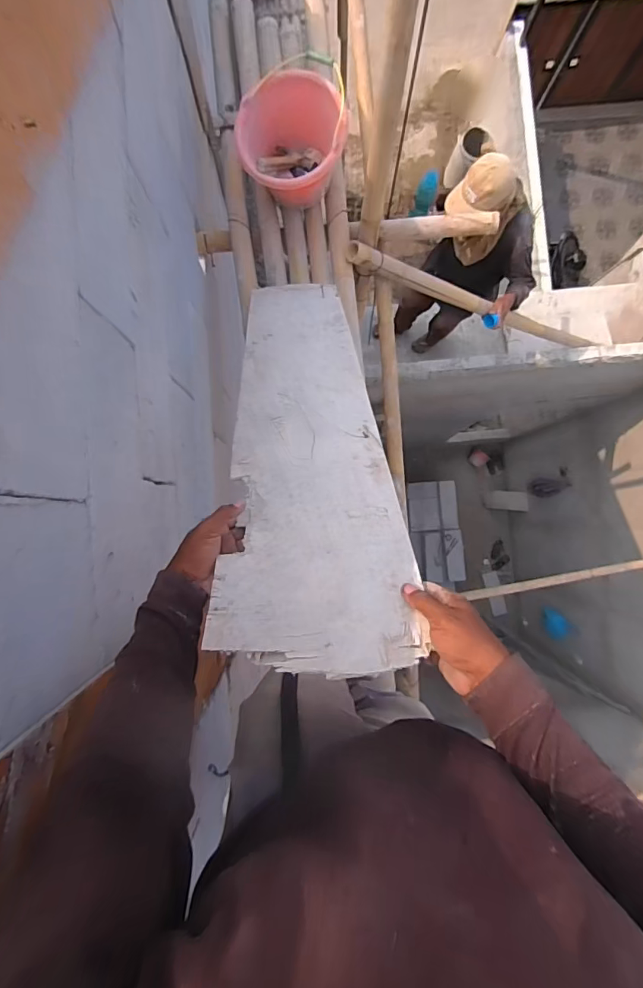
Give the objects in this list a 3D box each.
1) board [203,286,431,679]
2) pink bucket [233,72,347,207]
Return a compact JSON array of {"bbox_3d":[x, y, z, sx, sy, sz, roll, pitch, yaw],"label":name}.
[{"bbox_3d":[-0.031,-0.177,0.832,0.237,1.046,0.019,-4,133,-2],"label":"board"},{"bbox_3d":[-0.080,-0.935,1.221,0.268,0.206,0.253,0,88,-2],"label":"pink bucket"}]

